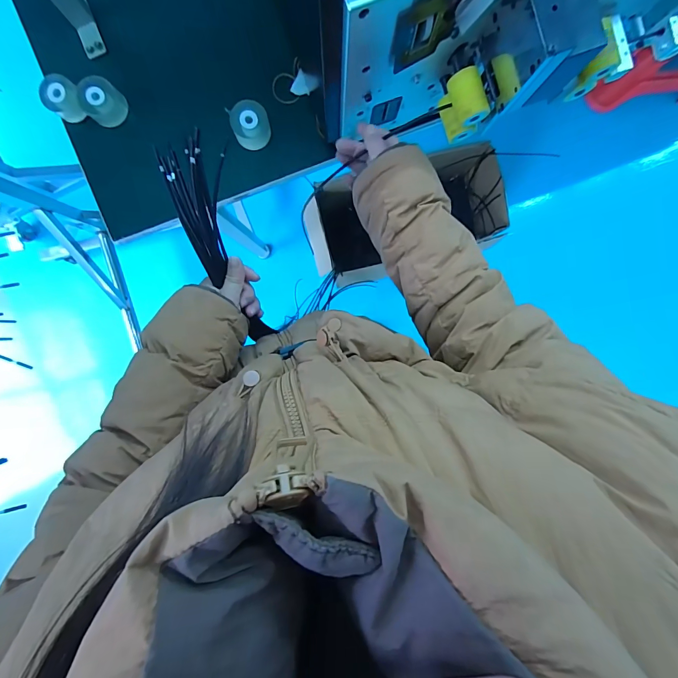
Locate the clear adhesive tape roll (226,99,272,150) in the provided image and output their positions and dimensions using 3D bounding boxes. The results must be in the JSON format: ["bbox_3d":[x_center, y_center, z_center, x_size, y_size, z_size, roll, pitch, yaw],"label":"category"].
[{"bbox_3d":[-0.130,-0.318,0.531,0.053,0.035,0.054,0,94,0],"label":"clear adhesive tape roll"}]

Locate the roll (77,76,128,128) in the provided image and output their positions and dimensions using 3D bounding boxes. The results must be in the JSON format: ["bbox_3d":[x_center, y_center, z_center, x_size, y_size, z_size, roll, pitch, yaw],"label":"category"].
[{"bbox_3d":[-0.353,-0.355,0.531,0.052,0.039,0.056,0,94,0],"label":"roll"}]

